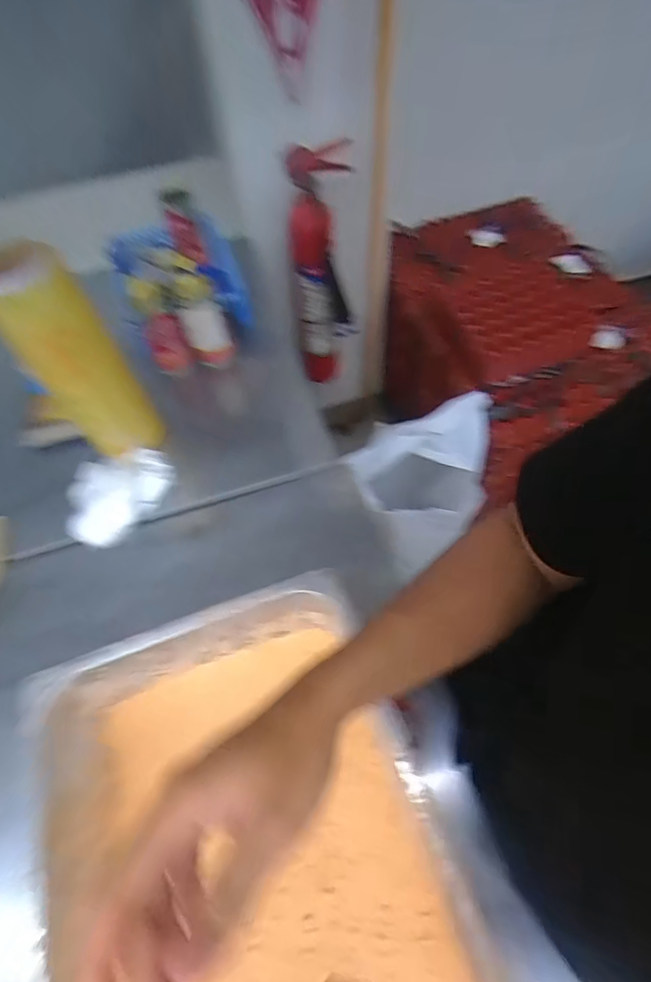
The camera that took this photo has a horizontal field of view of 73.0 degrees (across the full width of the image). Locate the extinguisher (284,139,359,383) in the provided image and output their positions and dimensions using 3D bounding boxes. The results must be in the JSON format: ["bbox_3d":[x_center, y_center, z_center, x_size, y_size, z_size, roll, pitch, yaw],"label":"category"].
[{"bbox_3d":[-0.009,-0.558,1.198,0.154,0.637,0.135,-10,59,-2],"label":"extinguisher"}]

